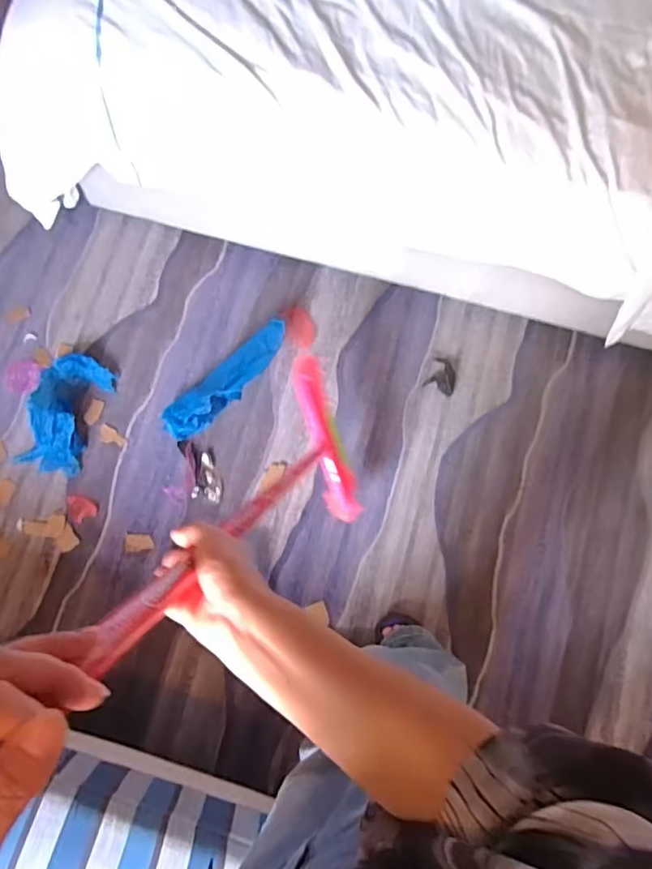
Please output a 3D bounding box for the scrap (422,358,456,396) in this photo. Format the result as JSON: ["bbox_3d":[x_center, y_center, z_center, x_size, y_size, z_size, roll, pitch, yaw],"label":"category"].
[{"bbox_3d":[0.284,-0.143,1.322,0.069,0.016,0.088,23,79,4],"label":"scrap"}]

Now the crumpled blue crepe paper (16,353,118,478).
[{"bbox_3d":[-0.604,-0.057,1.257,0.168,0.078,0.279,8,78,1],"label":"crumpled blue crepe paper"}]

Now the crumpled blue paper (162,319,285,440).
[{"bbox_3d":[-0.222,-0.123,1.255,0.350,0.132,0.091,-41,81,-8],"label":"crumpled blue paper"}]

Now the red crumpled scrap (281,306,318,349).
[{"bbox_3d":[-0.064,-0.264,1.333,0.072,0.040,0.099,-21,79,-5],"label":"red crumpled scrap"}]

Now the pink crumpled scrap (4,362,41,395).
[{"bbox_3d":[-0.729,-0.136,1.309,0.083,0.007,0.088,3,62,-2],"label":"pink crumpled scrap"}]

